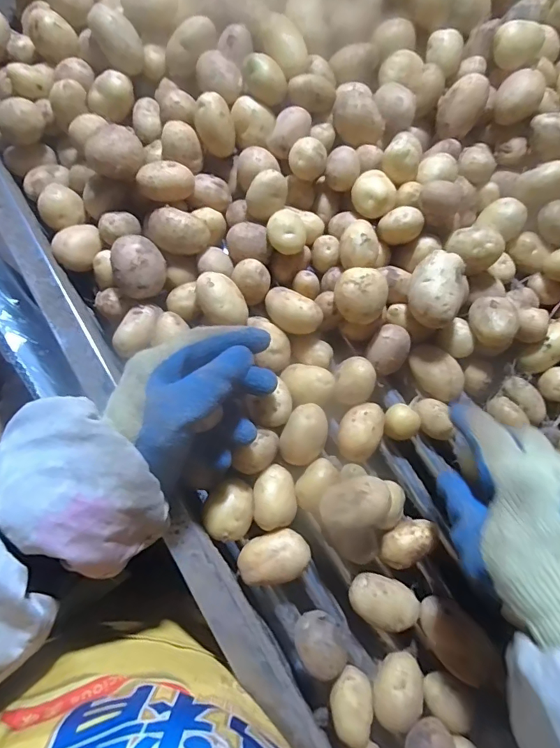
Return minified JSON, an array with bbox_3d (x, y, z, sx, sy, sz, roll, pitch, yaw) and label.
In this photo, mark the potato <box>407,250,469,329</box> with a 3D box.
[{"bbox_3d":[0.137,-0.072,0.404,0.045,0.045,0.063,24,79,0],"label":"potato"}]

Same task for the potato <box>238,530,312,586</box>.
[{"bbox_3d":[-0.006,0.152,0.375,0.057,0.035,0.037,-17,81,-7],"label":"potato"}]

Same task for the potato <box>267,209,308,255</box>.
[{"bbox_3d":[0.006,-0.126,0.414,0.034,0.038,0.035,-3,80,-5],"label":"potato"}]

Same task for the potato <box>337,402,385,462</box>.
[{"bbox_3d":[0.071,0.052,0.404,0.036,0.032,0.052,22,79,0],"label":"potato"}]

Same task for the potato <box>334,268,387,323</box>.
[{"bbox_3d":[0.070,-0.067,0.398,0.043,0.042,0.041,1,80,-4],"label":"potato"}]

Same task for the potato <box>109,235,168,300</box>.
[{"bbox_3d":[-0.127,-0.095,0.400,0.046,0.033,0.050,-33,84,-9],"label":"potato"}]

